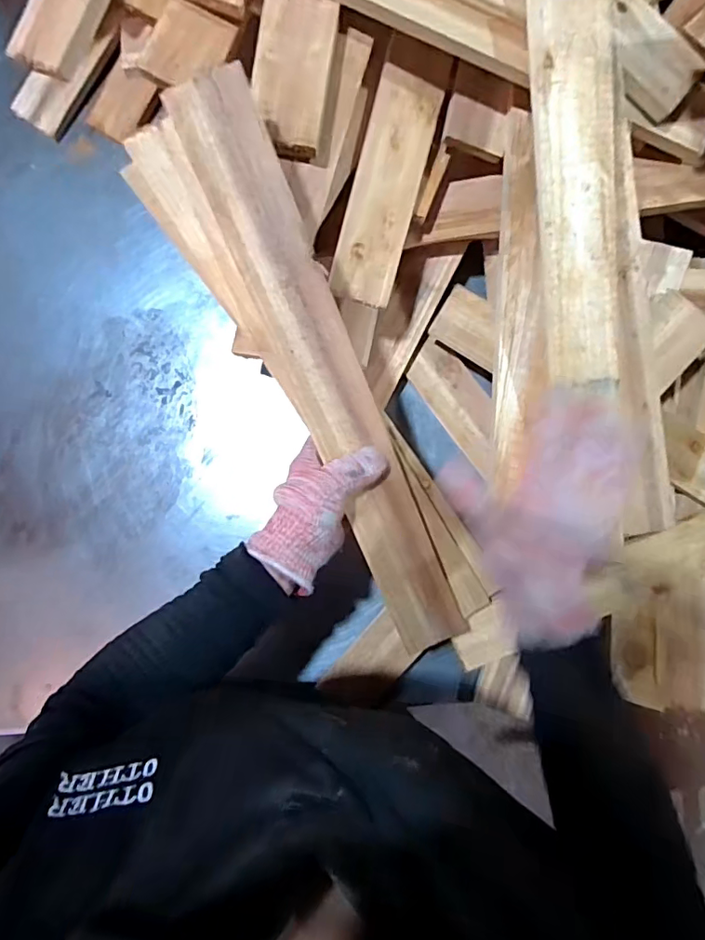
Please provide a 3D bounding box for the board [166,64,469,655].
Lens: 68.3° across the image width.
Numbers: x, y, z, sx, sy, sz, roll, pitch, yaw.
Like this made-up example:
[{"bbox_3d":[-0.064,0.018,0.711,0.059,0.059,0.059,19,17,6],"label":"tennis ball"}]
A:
[{"bbox_3d":[-0.012,-0.054,0.427,0.061,0.011,0.480,-23,105,0],"label":"board"}]

